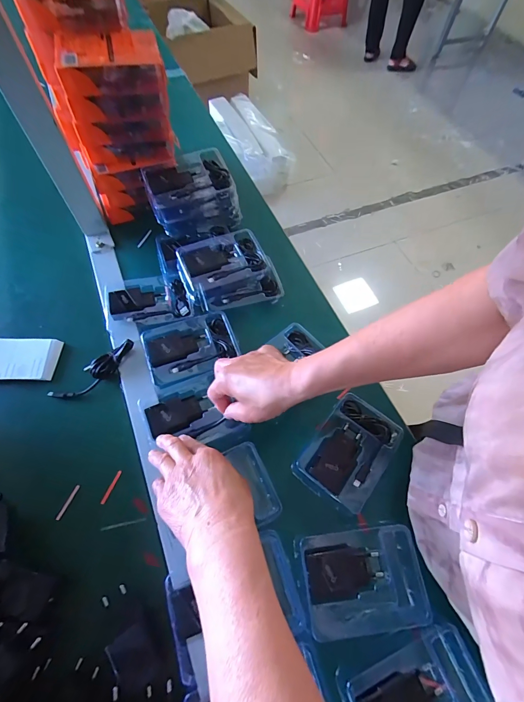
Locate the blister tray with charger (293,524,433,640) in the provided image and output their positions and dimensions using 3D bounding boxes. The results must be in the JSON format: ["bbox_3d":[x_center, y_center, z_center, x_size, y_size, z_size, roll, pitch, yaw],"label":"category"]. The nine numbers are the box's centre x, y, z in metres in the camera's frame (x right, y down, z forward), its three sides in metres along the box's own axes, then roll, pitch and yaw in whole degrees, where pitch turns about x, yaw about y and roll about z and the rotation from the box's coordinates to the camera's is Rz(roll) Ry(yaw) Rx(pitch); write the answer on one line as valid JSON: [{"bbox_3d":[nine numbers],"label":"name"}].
[{"bbox_3d":[0.106,0.238,0.342,0.127,0.027,0.087,-3,63,-4],"label":"blister tray with charger"}]

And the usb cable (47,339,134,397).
[{"bbox_3d":[-0.226,0.028,0.436,0.121,0.023,0.028,-36,69,-19],"label":"usb cable"}]

